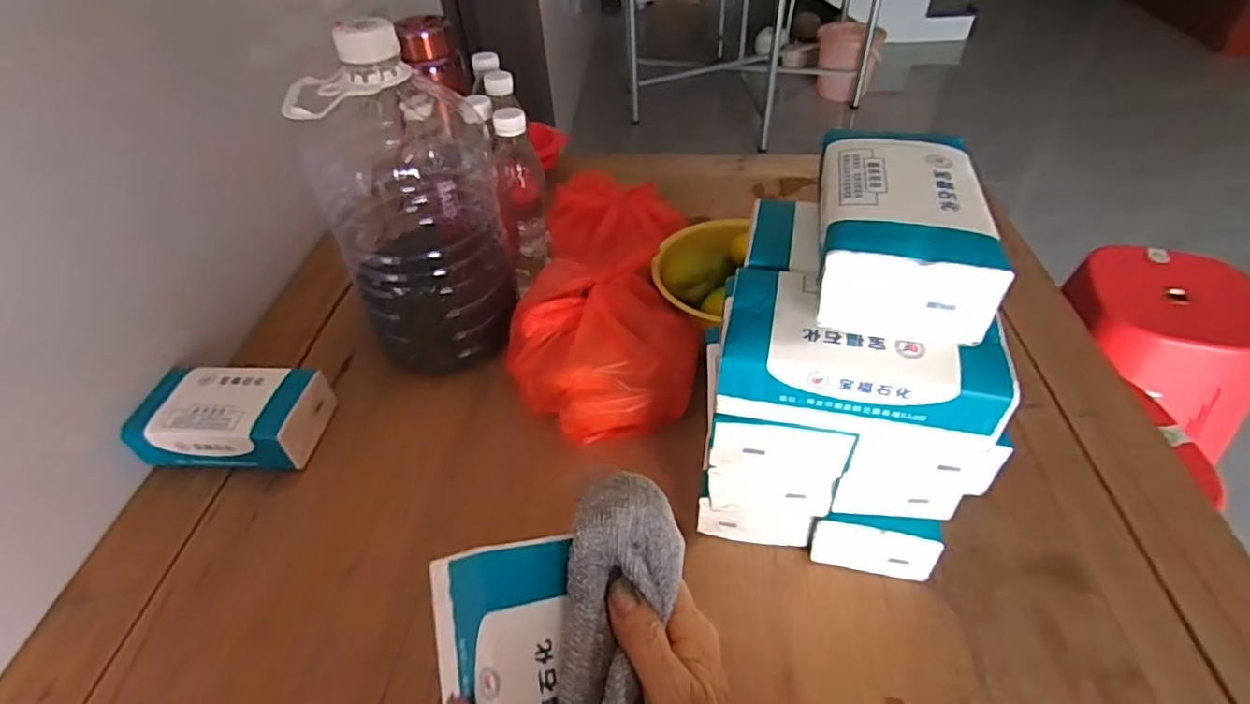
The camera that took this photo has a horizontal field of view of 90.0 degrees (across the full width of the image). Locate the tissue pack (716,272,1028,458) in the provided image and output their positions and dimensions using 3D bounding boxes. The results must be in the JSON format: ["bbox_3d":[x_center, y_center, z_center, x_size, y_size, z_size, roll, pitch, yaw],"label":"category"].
[{"bbox_3d":[0.141,-0.001,0.380,0.155,0.043,0.093,7,45,10],"label":"tissue pack"}]

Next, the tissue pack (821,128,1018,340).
[{"bbox_3d":[0.164,-0.079,0.381,0.091,0.056,0.146,7,45,10],"label":"tissue pack"}]

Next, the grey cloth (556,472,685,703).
[{"bbox_3d":[-0.003,0.161,0.303,0.054,0.047,0.197,1,68,5],"label":"grey cloth"}]

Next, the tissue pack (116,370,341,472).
[{"bbox_3d":[-0.383,0.066,0.613,0.157,0.060,0.098,4,45,7],"label":"tissue pack"}]

